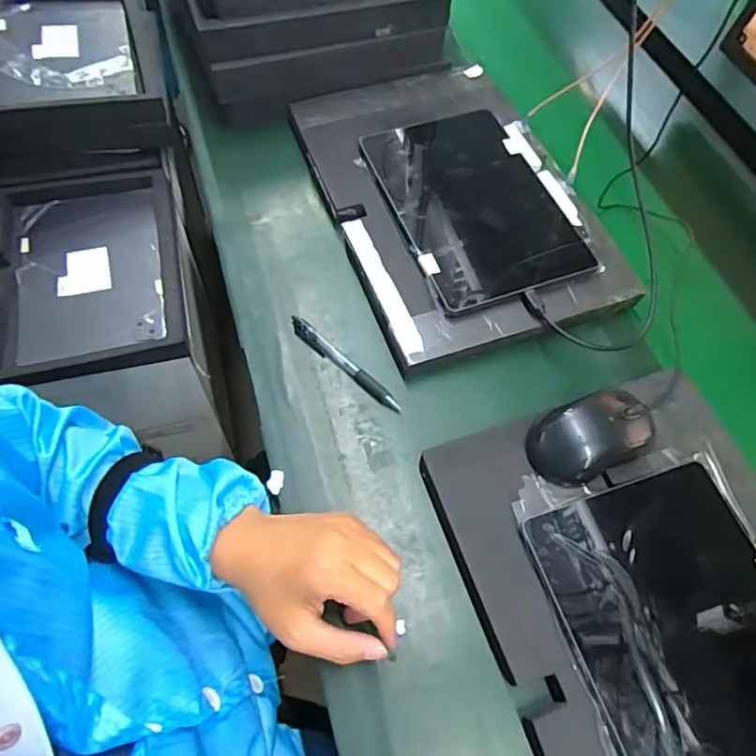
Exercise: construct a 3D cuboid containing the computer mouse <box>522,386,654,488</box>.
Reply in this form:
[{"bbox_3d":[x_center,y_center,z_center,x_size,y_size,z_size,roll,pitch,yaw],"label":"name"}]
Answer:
[{"bbox_3d":[0.182,0.047,0.449,0.102,0.032,0.060,-17,65,-13],"label":"computer mouse"}]

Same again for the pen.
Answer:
[{"bbox_3d":[-0.033,-0.014,0.515,0.138,0.009,0.015,39,66,15],"label":"pen"}]

